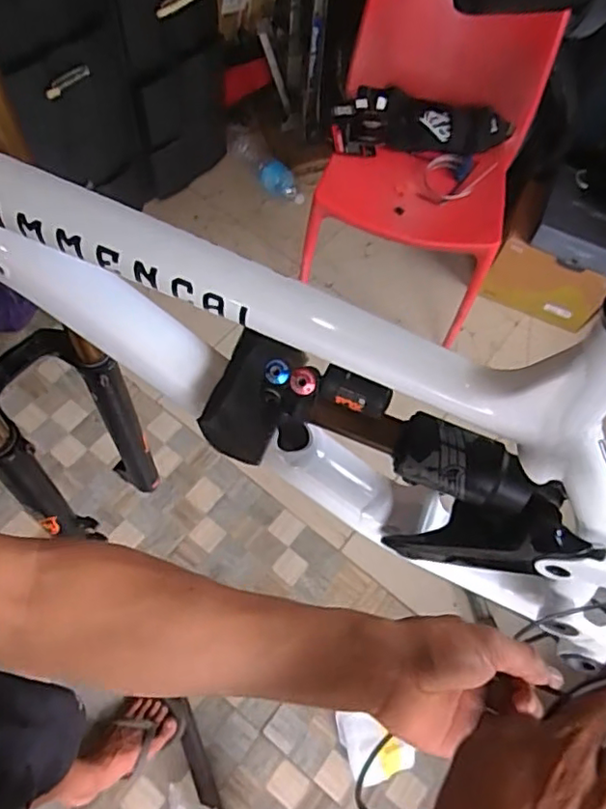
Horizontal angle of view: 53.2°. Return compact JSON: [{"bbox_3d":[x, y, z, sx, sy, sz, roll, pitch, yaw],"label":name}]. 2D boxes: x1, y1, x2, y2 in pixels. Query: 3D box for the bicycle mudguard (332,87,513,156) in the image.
[{"bbox_3d":[0.280,-0.663,1.422,0.417,0.059,0.186,0,64,-4],"label":"bicycle mudguard"}]

